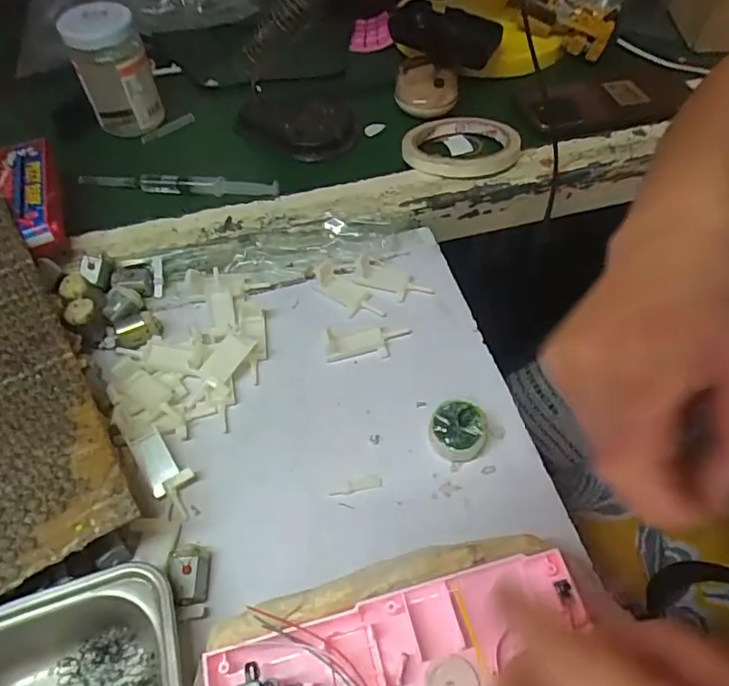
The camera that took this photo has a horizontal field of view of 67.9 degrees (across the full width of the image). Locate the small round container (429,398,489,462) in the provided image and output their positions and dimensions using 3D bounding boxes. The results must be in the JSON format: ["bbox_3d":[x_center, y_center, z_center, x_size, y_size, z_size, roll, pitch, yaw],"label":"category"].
[{"bbox_3d":[0.056,0.052,0.321,0.031,0.019,0.032,0,54,0],"label":"small round container"}]

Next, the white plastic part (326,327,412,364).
[{"bbox_3d":[0.002,-0.003,0.364,0.056,0.013,0.023,-5,54,-4],"label":"white plastic part"}]

